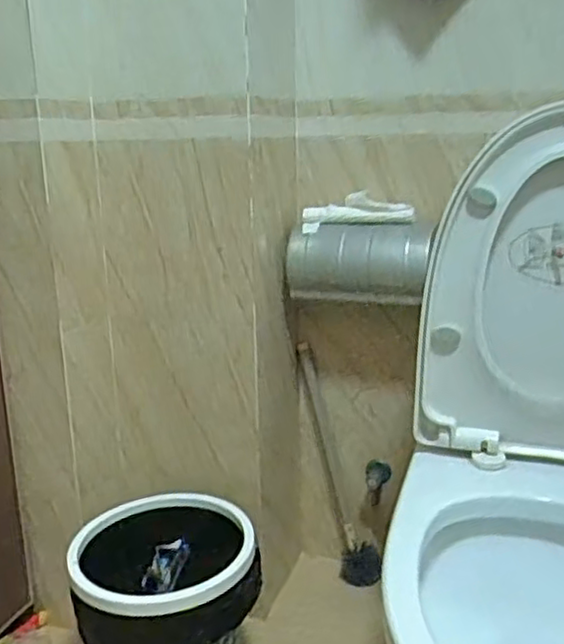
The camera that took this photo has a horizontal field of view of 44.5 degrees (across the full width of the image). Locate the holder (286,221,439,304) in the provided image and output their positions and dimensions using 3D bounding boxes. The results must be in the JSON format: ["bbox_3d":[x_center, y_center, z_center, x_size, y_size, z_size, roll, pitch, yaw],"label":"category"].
[{"bbox_3d":[0.135,-0.104,1.157,0.238,0.122,0.102,7,18,25],"label":"holder"}]

